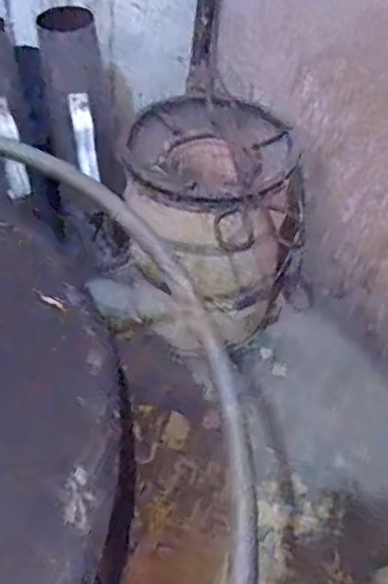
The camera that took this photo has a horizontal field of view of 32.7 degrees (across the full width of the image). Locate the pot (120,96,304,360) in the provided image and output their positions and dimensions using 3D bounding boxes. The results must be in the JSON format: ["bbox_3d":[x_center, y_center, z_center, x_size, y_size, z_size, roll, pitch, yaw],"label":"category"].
[{"bbox_3d":[0.038,-0.078,1.067,0.266,0.364,0.242,0,45,0],"label":"pot"}]

